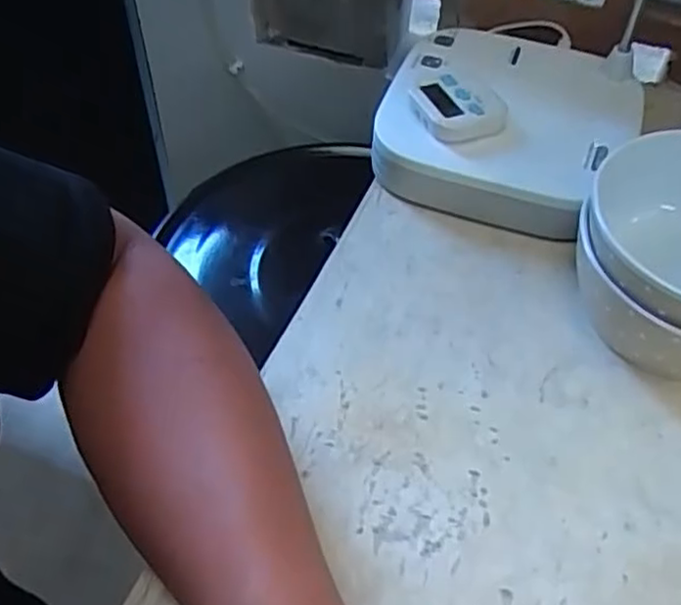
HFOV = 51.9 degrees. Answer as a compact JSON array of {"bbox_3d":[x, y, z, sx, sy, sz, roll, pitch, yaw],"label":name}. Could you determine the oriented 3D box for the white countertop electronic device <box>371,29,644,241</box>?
[{"bbox_3d":[0.121,-0.131,0.508,0.166,0.058,0.166,16,53,10],"label":"white countertop electronic device"}]

